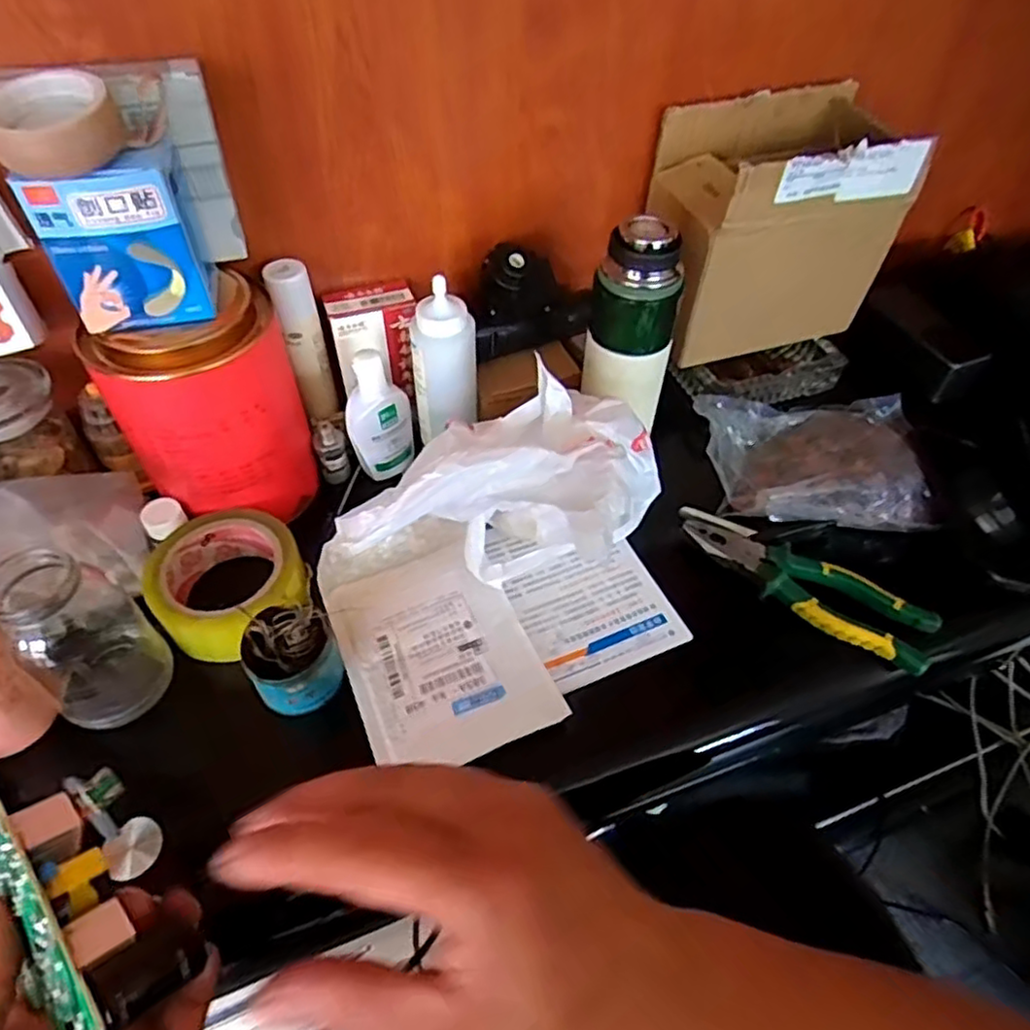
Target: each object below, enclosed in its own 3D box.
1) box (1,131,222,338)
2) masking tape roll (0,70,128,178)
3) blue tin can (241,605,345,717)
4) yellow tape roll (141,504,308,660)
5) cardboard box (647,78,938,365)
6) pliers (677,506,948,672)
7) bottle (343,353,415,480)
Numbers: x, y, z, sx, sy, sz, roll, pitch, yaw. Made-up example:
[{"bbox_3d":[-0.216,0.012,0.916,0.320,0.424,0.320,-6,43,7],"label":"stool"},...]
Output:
[{"bbox_3d":[-0.235,-0.169,0.414,0.080,0.095,0.059,-15,51,-13],"label":"box"},{"bbox_3d":[-0.242,-0.206,0.360,0.062,0.032,0.062,0,49,0],"label":"masking tape roll"},{"bbox_3d":[-0.147,0.091,0.451,0.056,0.057,0.052,0,49,0],"label":"blue tin can"},{"bbox_3d":[-0.206,0.054,0.500,0.104,0.052,0.117,-22,53,-18],"label":"yellow tape roll"},{"bbox_3d":[0.232,-0.254,0.626,0.211,0.197,0.134,-22,53,-18],"label":"cardboard box"},{"bbox_3d":[0.219,0.053,0.531,0.198,0.024,0.050,27,54,21],"label":"pliers"},{"bbox_3d":[-0.111,-0.079,0.566,0.053,0.108,0.026,-17,52,-15],"label":"bottle"}]

